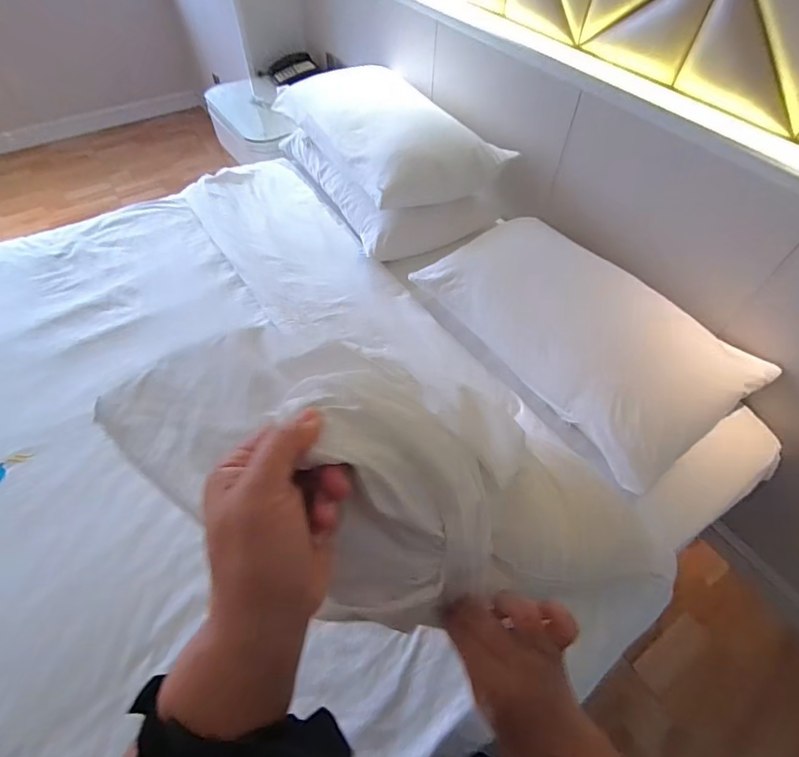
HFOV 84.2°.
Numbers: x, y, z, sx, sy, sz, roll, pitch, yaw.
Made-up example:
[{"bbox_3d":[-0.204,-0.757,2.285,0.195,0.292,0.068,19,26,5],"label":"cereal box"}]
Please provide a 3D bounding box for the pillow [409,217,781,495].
[{"bbox_3d":[0.429,-0.132,1.075,0.417,0.170,0.722,-29,60,-21],"label":"pillow"}]

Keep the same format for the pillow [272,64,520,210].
[{"bbox_3d":[-0.087,-0.833,1.430,0.402,0.159,0.816,-25,58,-19],"label":"pillow"}]

